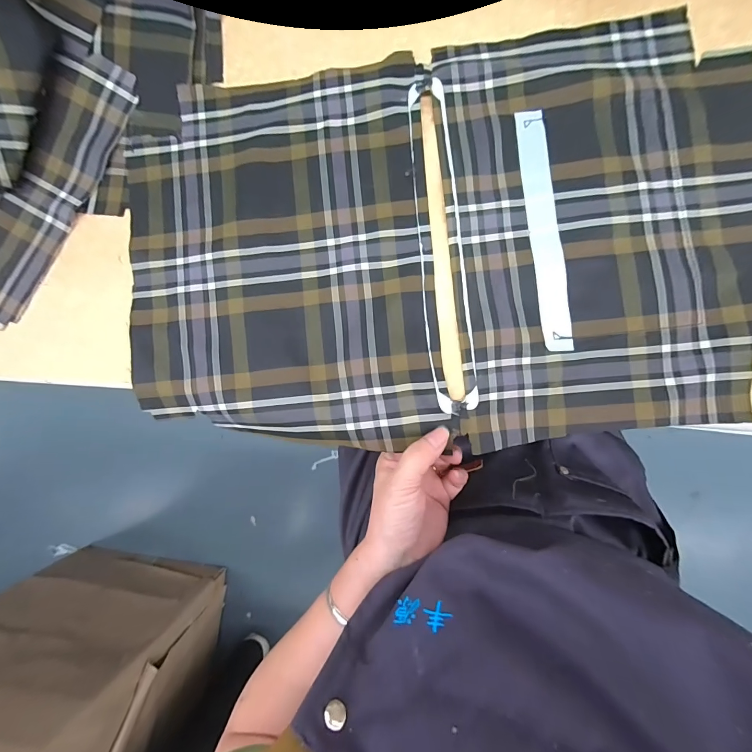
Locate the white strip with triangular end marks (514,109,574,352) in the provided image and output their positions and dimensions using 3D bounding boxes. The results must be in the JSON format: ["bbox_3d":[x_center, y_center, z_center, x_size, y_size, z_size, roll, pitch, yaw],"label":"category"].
[{"bbox_3d":[0.144,-0.125,0.292,0.024,0.004,0.207,-6,86,7],"label":"white strip with triangular end marks"}]

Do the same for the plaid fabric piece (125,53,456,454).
[{"bbox_3d":[-0.088,-0.105,0.307,0.275,0.013,0.335,-5,87,4],"label":"plaid fabric piece"}]

